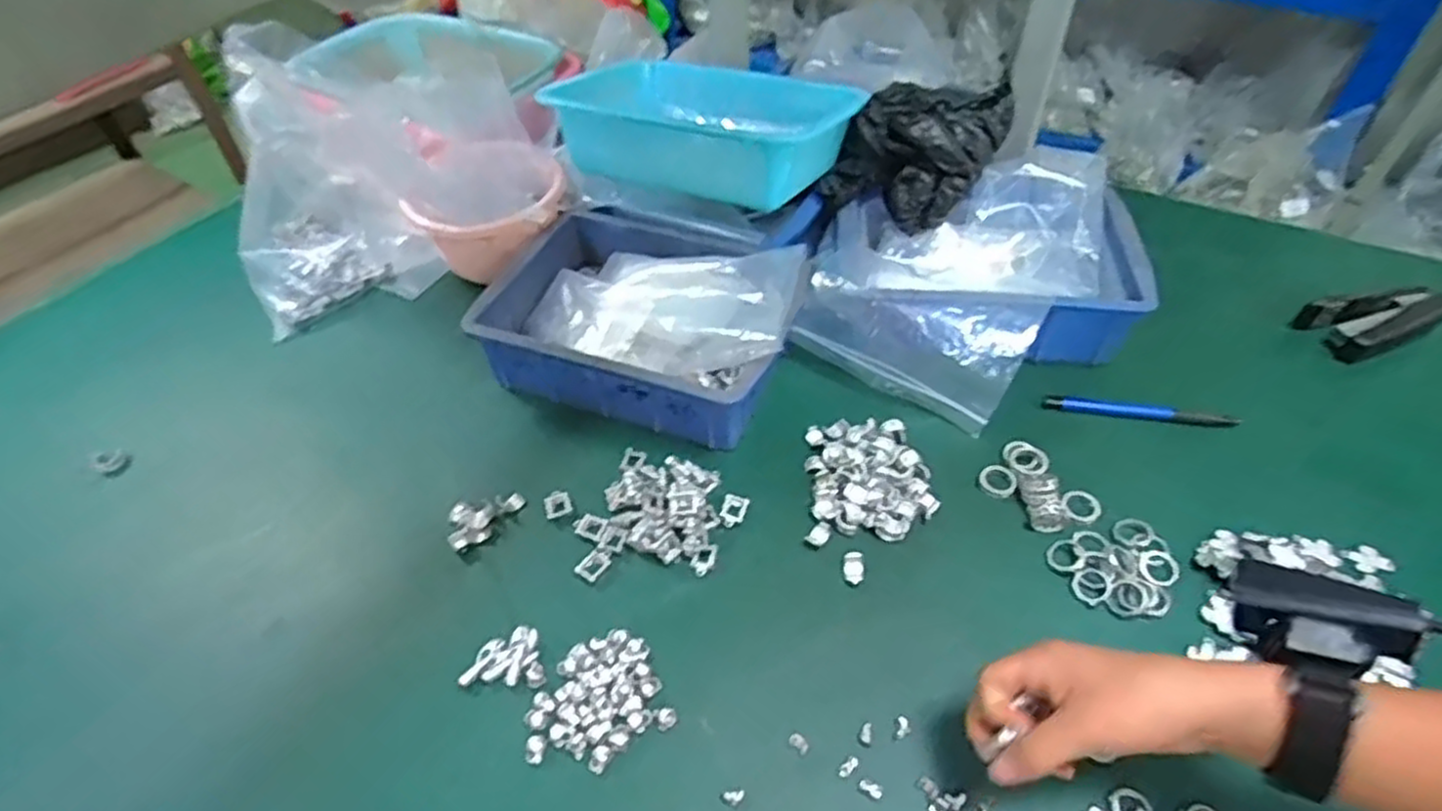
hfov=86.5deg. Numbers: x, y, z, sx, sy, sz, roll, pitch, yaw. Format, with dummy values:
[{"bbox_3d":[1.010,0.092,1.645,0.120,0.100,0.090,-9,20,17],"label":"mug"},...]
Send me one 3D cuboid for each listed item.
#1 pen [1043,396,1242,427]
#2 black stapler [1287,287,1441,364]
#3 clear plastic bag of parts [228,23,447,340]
[{"bbox_3d":[0.329,0.005,0.606,0.139,0.014,0.013,9,49,9],"label":"pen"},{"bbox_3d":[0.558,-0.071,0.648,0.122,0.023,0.056,-12,49,-9],"label":"black stapler"},{"bbox_3d":[-0.389,-0.207,0.717,0.151,0.204,0.171,-28,53,-22],"label":"clear plastic bag of parts"}]

